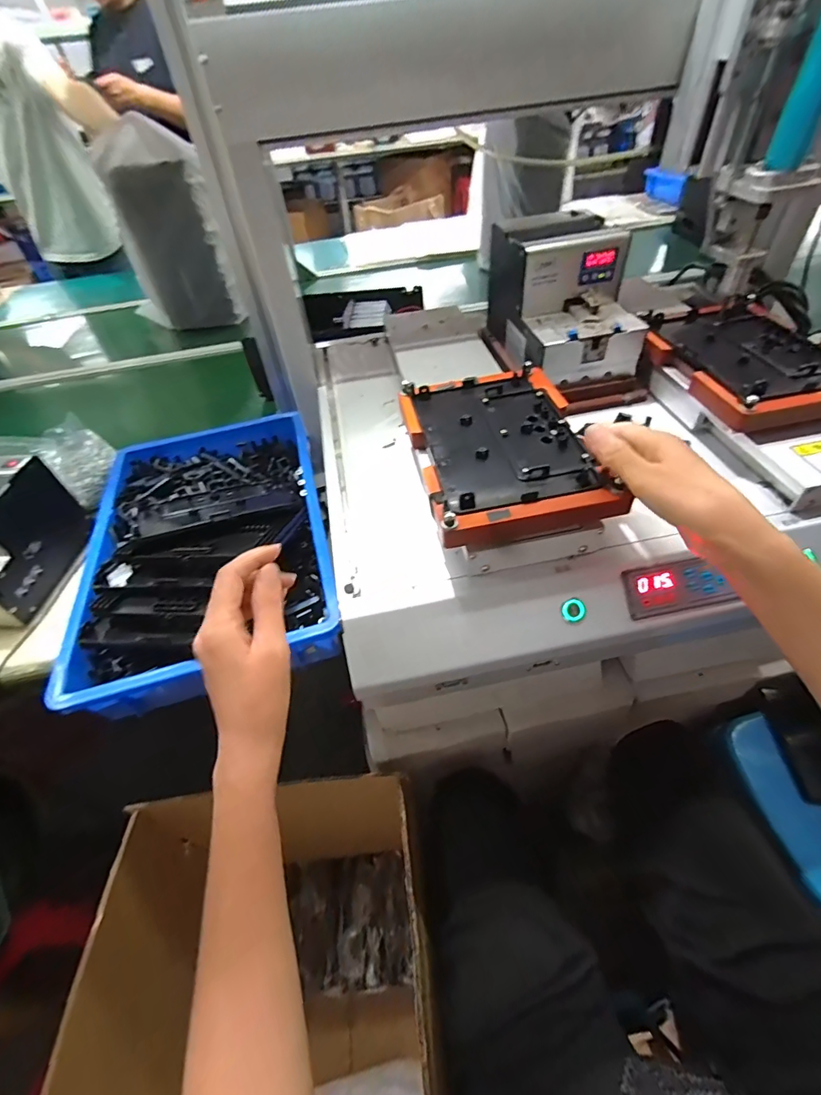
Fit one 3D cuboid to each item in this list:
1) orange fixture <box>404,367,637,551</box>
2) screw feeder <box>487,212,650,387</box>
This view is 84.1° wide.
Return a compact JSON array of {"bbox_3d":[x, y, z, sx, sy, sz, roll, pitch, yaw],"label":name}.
[{"bbox_3d":[0.085,-0.095,0.429,0.157,0.034,0.225,-11,48,-4],"label":"orange fixture"},{"bbox_3d":[0.186,-0.312,0.564,0.135,0.129,0.195,-12,48,-5],"label":"screw feeder"}]

